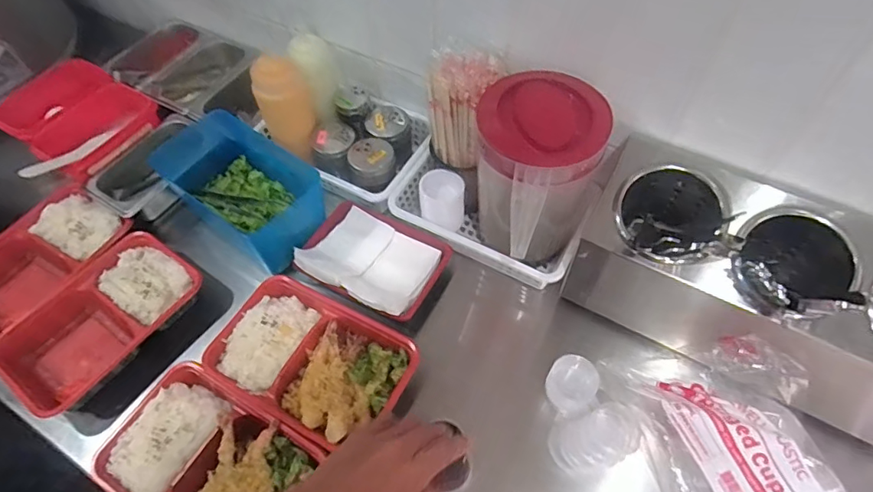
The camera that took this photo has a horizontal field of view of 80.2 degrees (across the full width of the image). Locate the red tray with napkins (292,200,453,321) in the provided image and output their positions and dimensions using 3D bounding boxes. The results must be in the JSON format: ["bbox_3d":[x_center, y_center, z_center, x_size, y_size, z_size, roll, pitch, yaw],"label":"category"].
[{"bbox_3d":[-0.082,0.014,0.668,0.177,0.042,0.137,24,60,17],"label":"red tray with napkins"}]

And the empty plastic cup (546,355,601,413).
[{"bbox_3d":[0.145,0.147,0.553,0.050,0.060,0.042,17,58,13],"label":"empty plastic cup"}]

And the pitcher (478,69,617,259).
[{"bbox_3d":[0.104,-0.074,0.605,0.124,0.199,0.128,-1,56,1],"label":"pitcher"}]

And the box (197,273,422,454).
[{"bbox_3d":[-0.139,0.127,0.587,0.217,0.038,0.142,24,60,17],"label":"box"}]

